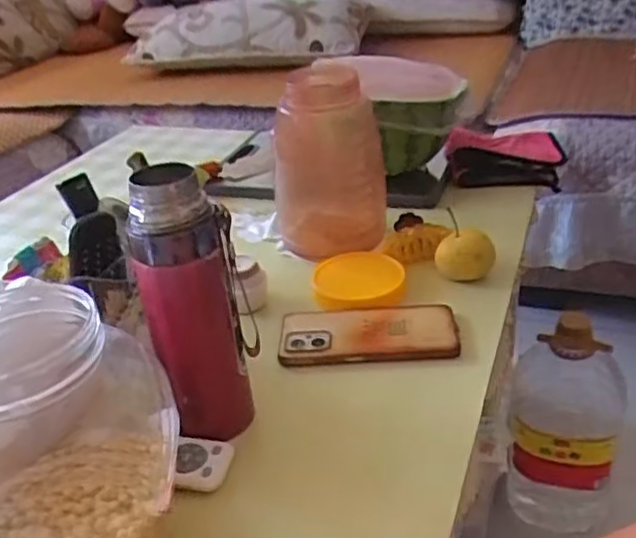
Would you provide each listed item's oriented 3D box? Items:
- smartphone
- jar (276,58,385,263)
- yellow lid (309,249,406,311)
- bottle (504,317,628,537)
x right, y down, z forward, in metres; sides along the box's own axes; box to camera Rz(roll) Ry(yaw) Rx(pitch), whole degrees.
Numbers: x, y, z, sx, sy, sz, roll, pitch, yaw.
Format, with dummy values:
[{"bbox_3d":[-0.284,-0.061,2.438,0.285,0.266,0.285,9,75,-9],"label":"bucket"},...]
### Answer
[{"bbox_3d":[0.046,0.058,0.618,0.159,0.010,0.077,-3,29,4],"label":"smartphone"},{"bbox_3d":[0.008,-0.116,0.730,0.114,0.187,0.116,-6,29,-1],"label":"jar"},{"bbox_3d":[0.041,0.008,0.682,0.089,0.017,0.086,-4,29,2],"label":"yellow lid"},{"bbox_3d":[0.351,0.228,0.956,0.146,0.342,0.117,7,31,20],"label":"bottle"}]

